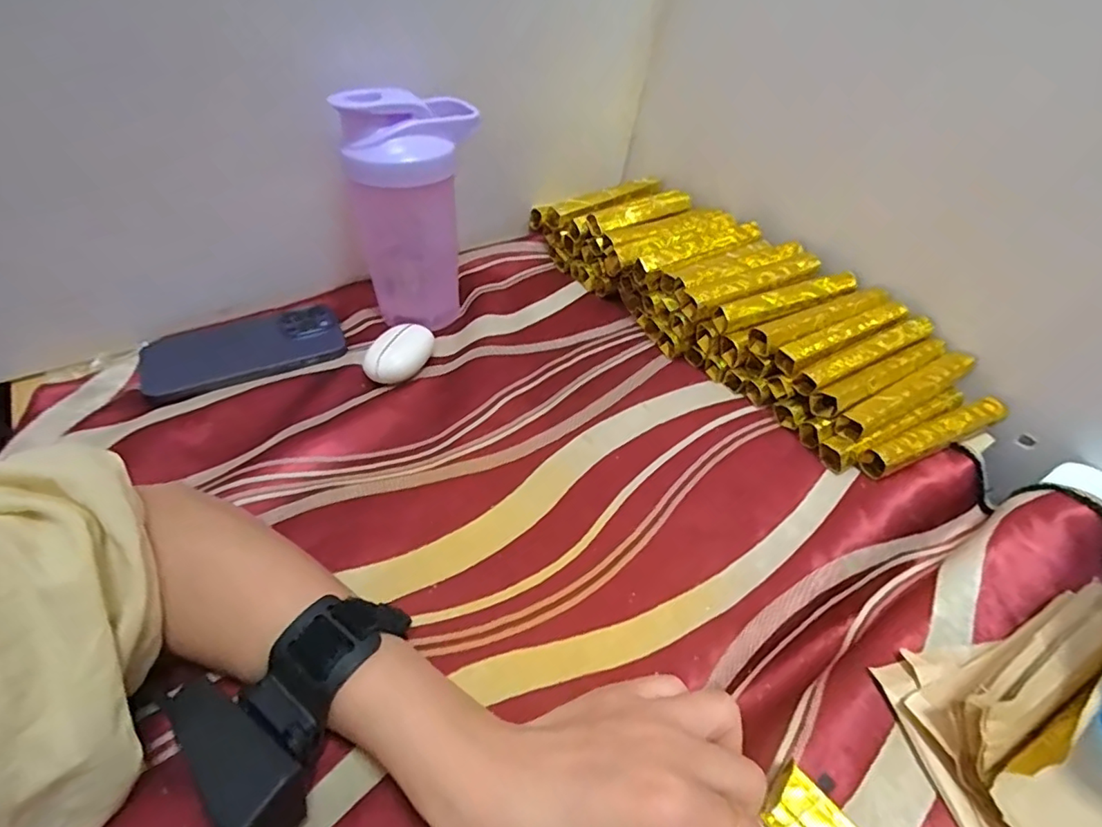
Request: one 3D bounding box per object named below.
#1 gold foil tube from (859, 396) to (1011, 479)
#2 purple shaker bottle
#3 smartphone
[{"bbox_3d":[0.280,0.018,0.399,0.131,0.026,0.020,-18,48,-20],"label":"gold foil tube"},{"bbox_3d":[-0.111,-0.168,0.454,0.102,0.177,0.075,-12,46,-14],"label":"purple shaker bottle"},{"bbox_3d":[-0.247,-0.052,0.445,0.145,0.013,0.079,-23,50,-24],"label":"smartphone"}]

